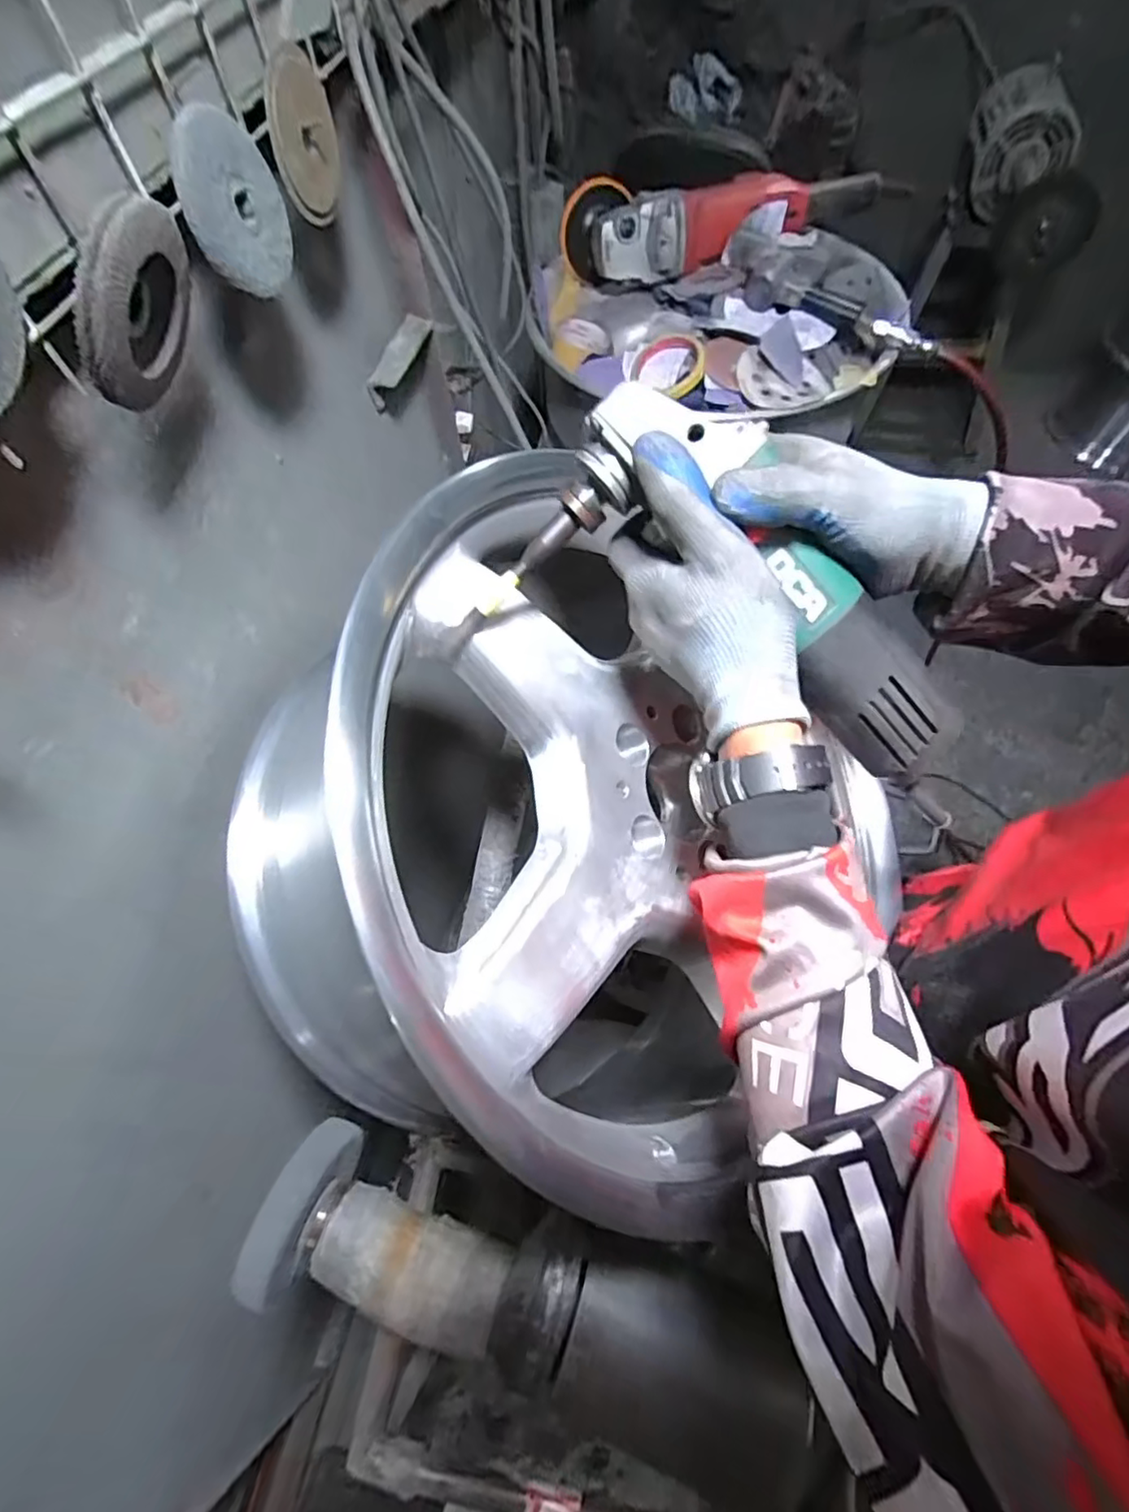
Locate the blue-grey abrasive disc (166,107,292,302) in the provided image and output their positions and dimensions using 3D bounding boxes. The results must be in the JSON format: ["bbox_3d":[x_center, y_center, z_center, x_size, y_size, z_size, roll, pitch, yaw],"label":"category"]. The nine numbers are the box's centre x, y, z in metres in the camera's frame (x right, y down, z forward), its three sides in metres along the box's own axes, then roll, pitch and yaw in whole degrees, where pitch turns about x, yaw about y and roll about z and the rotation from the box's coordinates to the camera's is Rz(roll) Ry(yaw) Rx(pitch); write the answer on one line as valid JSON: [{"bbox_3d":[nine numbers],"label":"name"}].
[{"bbox_3d":[-0.200,-0.338,0.370,0.009,0.086,0.078,8,18,20],"label":"blue-grey abrasive disc"}]

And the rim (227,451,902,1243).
[{"bbox_3d":[0.027,0.056,0.486,0.485,0.210,0.485,42,52,-21],"label":"rim"}]

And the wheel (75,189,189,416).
[{"bbox_3d":[-0.228,-0.242,0.321,0.020,0.084,0.094,18,59,-13],"label":"wheel"}]

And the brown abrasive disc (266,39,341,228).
[{"bbox_3d":[-0.181,-0.435,0.424,0.013,0.079,0.085,8,64,4],"label":"brown abrasive disc"}]

